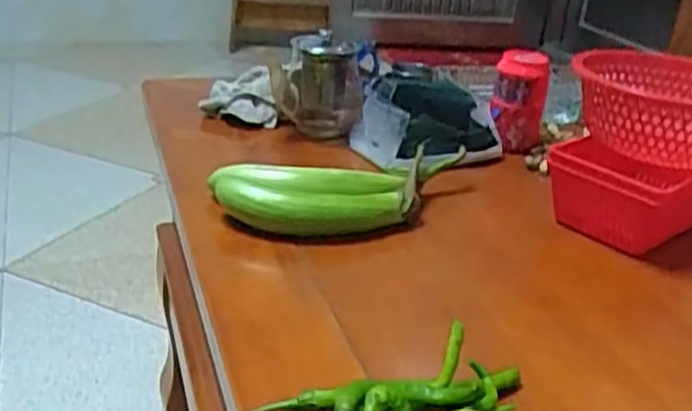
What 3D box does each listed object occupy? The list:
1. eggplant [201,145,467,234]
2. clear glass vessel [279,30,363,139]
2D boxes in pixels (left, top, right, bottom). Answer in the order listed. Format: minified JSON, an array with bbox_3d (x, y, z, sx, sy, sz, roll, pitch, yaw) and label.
[{"bbox_3d":[0.008,-0.004,0.674,0.237,0.048,0.073,-5,28,-17],"label":"eggplant"},{"bbox_3d":[-0.024,-0.125,0.823,0.082,0.110,0.082,5,26,1],"label":"clear glass vessel"}]

